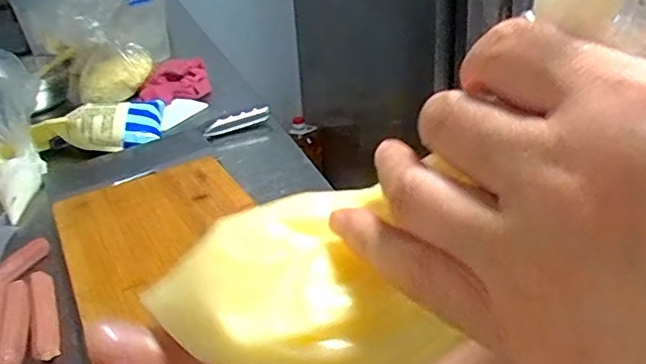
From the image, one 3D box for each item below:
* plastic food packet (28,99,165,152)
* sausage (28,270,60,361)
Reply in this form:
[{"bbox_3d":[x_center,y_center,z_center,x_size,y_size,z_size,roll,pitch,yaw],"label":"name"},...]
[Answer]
[{"bbox_3d":[-0.343,-0.092,0.888,0.194,0.046,0.116,-12,29,-15],"label":"plastic food packet"},{"bbox_3d":[-0.244,0.117,0.505,0.022,0.018,0.121,-15,30,-20],"label":"sausage"}]

